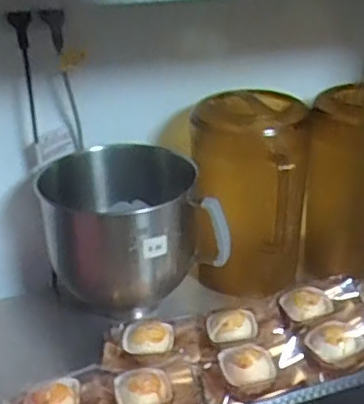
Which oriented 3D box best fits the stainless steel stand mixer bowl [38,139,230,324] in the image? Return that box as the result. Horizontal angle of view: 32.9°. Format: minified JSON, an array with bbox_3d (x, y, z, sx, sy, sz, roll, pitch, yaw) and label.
[{"bbox_3d":[-0.081,0.050,0.899,0.226,0.198,0.202,-10,30,-20],"label":"stainless steel stand mixer bowl"}]

